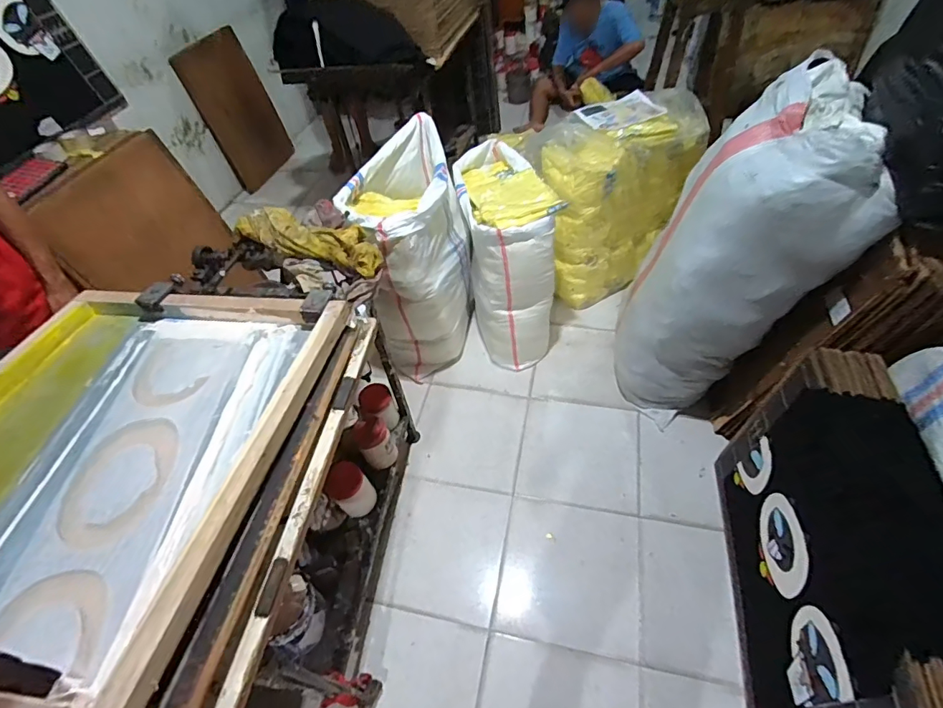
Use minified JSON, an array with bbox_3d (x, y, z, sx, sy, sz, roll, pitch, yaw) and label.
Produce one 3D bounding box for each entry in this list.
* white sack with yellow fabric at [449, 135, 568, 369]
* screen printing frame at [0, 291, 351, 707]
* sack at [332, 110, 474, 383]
[{"bbox_3d":[0.143,-0.405,1.876,0.314,0.599,0.707,-12,53,-2],"label":"white sack with yellow fabric"},{"bbox_3d":[-0.694,0.192,0.818,0.747,0.064,0.868,3,45,9],"label":"screen printing frame"},{"bbox_3d":[-0.209,-0.371,1.817,0.392,0.700,0.613,-8,53,1],"label":"sack"}]

